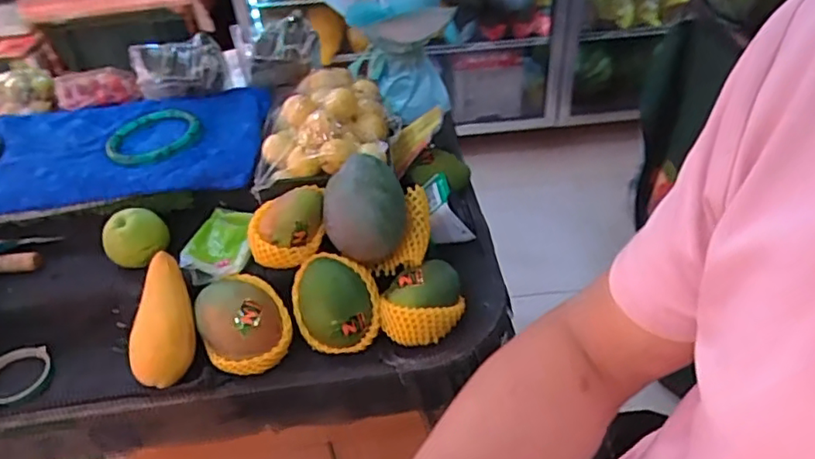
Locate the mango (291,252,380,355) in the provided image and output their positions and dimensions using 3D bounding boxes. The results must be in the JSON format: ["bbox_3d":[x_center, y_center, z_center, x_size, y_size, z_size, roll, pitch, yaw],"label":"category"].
[{"bbox_3d":[-0.097,0.097,0.799,0.109,0.078,0.111,-3,41,3],"label":"mango"}]

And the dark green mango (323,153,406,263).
[{"bbox_3d":[-0.059,-0.034,0.822,0.112,0.088,0.126,-2,41,3],"label":"dark green mango"}]

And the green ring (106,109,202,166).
[{"bbox_3d":[-0.407,-0.154,0.962,0.145,0.021,0.162,-11,41,-7],"label":"green ring"}]

